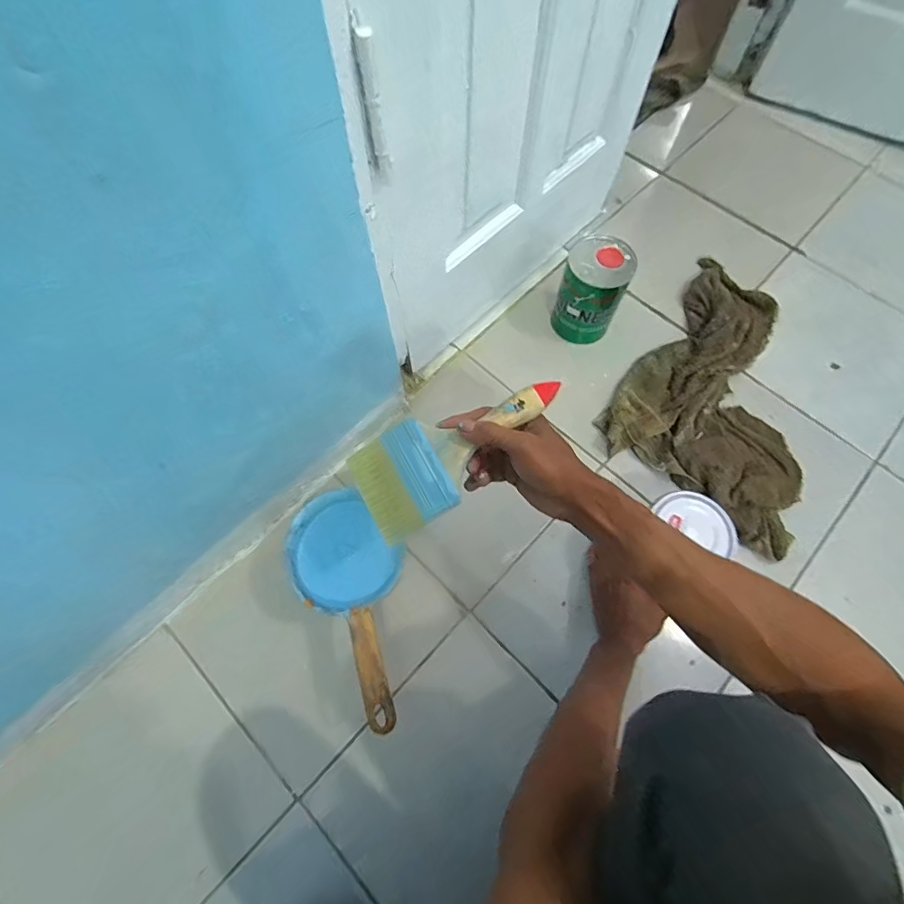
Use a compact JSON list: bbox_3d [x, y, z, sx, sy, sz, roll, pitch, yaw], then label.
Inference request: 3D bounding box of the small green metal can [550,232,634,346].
[{"bbox_3d":[0.218,-0.252,0.734,0.094,0.156,0.091,0,70,0],"label":"small green metal can"}]

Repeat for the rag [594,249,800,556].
[{"bbox_3d":[0.443,-0.097,0.728,0.297,0.039,0.416,33,73,12],"label":"rag"}]

